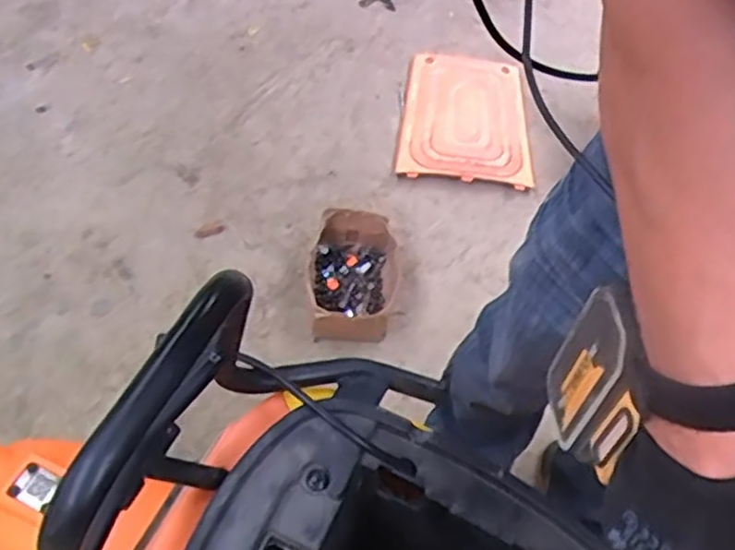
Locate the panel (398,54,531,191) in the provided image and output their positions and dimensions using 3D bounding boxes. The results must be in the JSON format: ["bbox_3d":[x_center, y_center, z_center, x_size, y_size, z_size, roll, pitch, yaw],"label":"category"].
[{"bbox_3d":[0.206,-0.364,1.538,0.283,0.043,0.412,5,59,-4],"label":"panel"}]

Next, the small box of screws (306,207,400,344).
[{"bbox_3d":[-0.028,0.008,1.267,0.152,0.102,0.238,10,59,-1],"label":"small box of screws"}]

